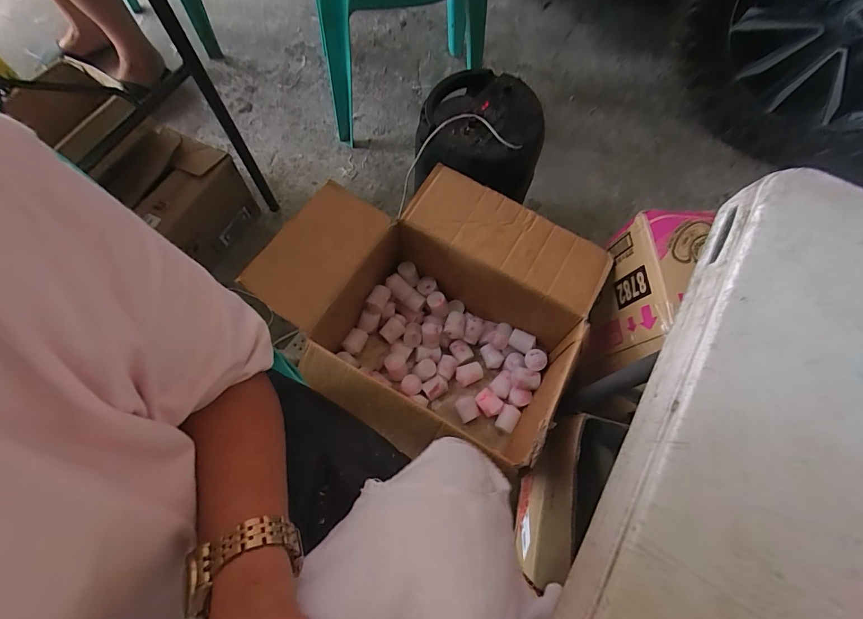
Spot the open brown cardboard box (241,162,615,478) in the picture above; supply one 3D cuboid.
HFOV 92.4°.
[{"bbox_3d":[0.007,-0.018,0.729,0.481,0.204,0.378,24,69,8],"label":"open brown cardboard box"}]

